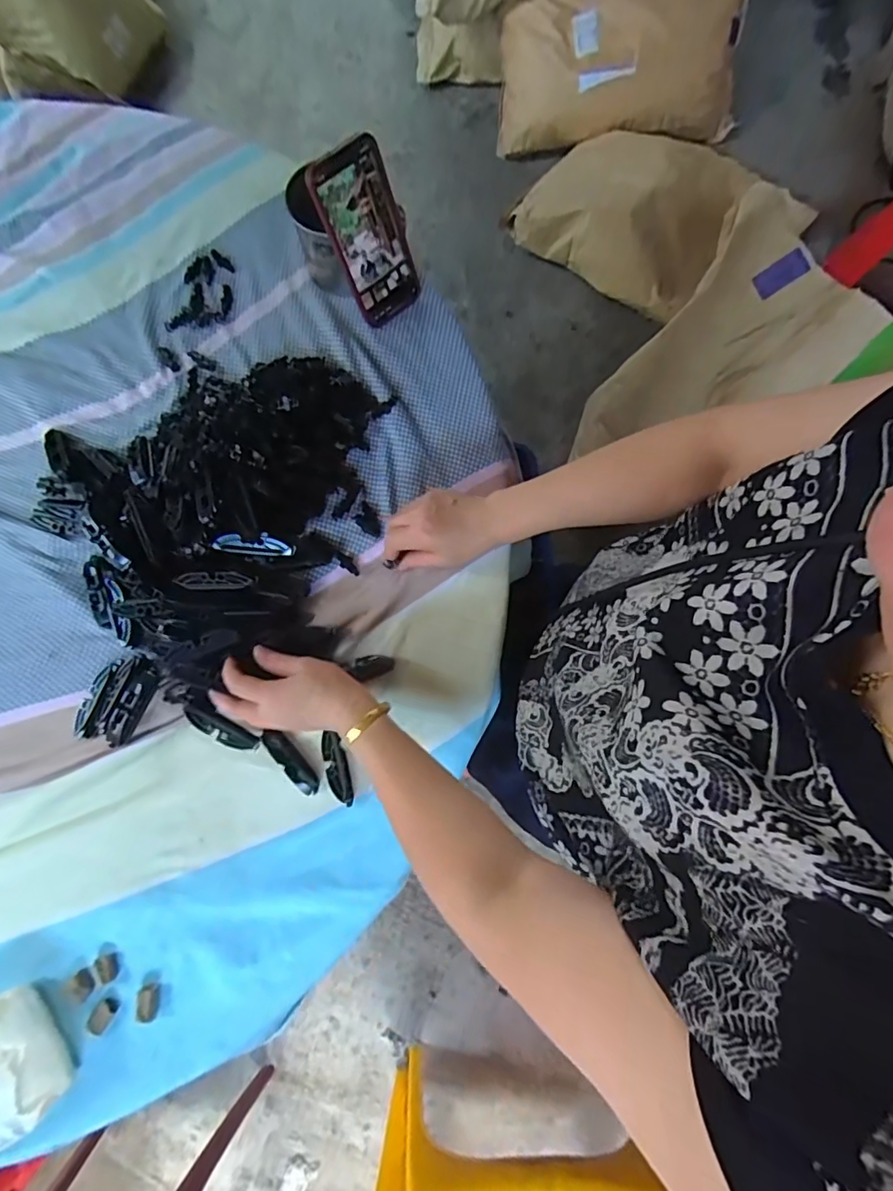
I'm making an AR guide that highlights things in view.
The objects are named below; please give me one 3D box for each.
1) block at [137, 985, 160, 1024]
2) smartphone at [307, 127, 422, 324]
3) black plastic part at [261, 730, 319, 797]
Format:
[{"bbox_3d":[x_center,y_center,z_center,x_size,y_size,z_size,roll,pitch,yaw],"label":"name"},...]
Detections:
[{"bbox_3d":[-0.268,0.366,0.472,0.016,0.014,0.029,-6,80,-1],"label":"block"},{"bbox_3d":[-0.078,-0.364,0.538,0.078,0.158,0.011,-41,59,-7],"label":"smartphone"},{"bbox_3d":[-0.150,0.161,0.509,0.019,0.014,0.072,-37,81,-6],"label":"black plastic part"}]

